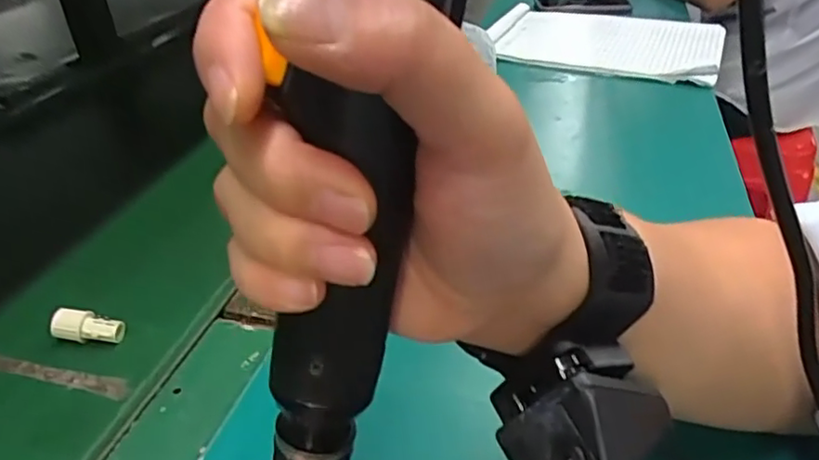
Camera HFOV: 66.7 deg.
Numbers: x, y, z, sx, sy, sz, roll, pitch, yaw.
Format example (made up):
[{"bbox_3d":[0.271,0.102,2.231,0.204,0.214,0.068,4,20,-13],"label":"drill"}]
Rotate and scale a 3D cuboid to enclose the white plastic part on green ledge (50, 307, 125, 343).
[{"bbox_3d":[-0.205,0.062,0.397,0.043,0.014,0.015,12,33,-8],"label":"white plastic part on green ledge"}]

